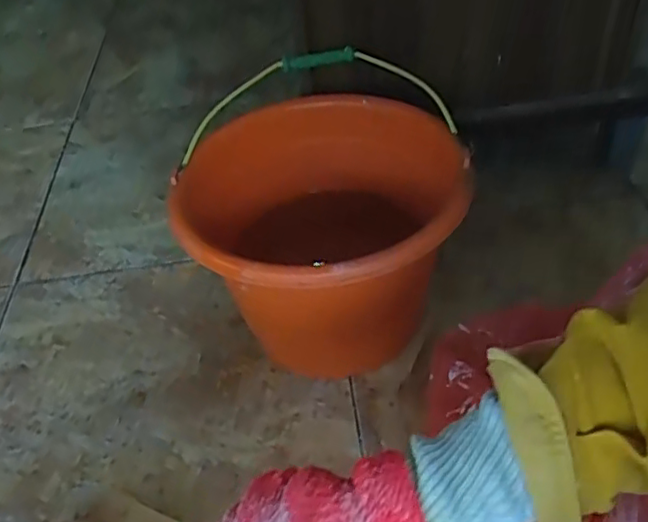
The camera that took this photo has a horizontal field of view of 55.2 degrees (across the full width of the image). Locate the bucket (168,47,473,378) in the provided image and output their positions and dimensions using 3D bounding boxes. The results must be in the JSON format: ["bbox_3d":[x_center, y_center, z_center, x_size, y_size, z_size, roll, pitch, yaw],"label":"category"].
[{"bbox_3d":[-0.002,-0.026,0.628,0.261,0.230,0.290,-21,46,-14],"label":"bucket"}]

